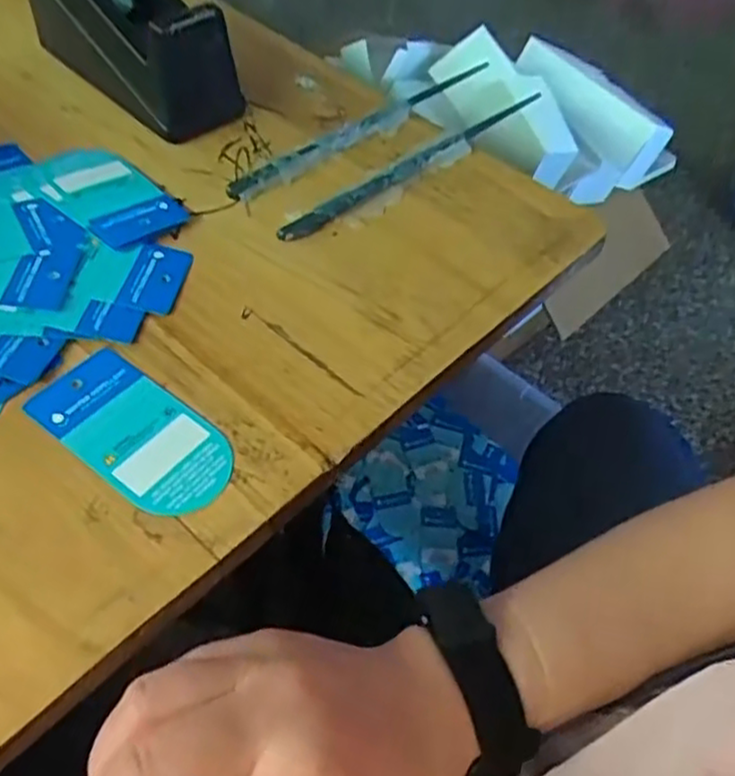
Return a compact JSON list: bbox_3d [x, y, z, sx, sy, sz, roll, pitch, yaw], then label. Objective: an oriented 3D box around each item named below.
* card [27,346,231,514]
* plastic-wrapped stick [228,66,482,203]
[{"bbox_3d":[-0.100,0.018,0.308,0.095,0.004,0.046,33,56,19],"label":"card"},{"bbox_3d":[0.002,-0.169,0.462,0.223,0.010,0.016,-35,63,-28],"label":"plastic-wrapped stick"}]

